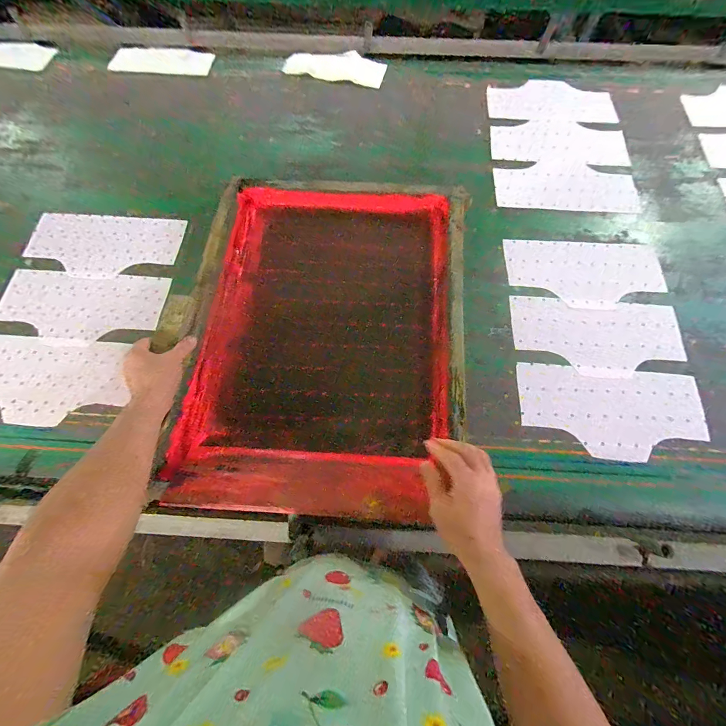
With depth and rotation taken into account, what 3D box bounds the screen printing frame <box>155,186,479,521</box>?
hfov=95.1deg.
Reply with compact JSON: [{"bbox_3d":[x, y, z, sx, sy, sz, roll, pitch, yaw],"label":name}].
[{"bbox_3d":[-0.068,-0.089,0.643,0.517,0.064,0.690,6,69,2],"label":"screen printing frame"}]

